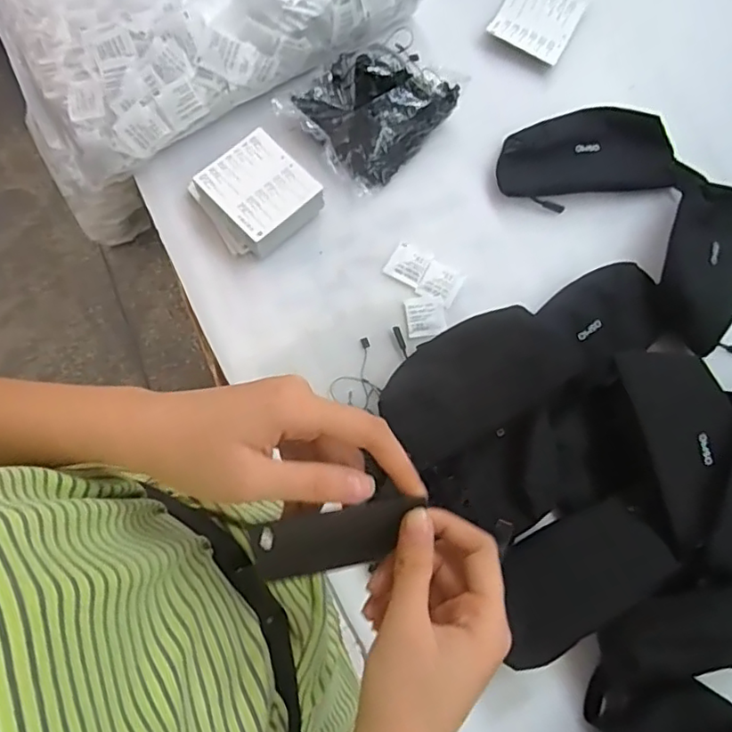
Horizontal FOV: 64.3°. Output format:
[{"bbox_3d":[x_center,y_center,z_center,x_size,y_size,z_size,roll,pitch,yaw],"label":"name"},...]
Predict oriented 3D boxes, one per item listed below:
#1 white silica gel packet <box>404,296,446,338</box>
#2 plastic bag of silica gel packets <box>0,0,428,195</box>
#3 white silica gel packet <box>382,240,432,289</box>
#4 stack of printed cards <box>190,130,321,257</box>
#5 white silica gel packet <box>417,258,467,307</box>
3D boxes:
[{"bbox_3d":[0.061,-0.050,0.594,0.040,0.004,0.043,-6,74,-3],"label":"white silica gel packet"},{"bbox_3d":[-0.208,-0.441,0.657,0.450,0.095,0.345,-33,77,-10],"label":"plastic bag of silica gel packets"},{"bbox_3d":[0.045,-0.108,0.617,0.040,0.004,0.043,31,75,7],"label":"white silica gel packet"},{"bbox_3d":[-0.116,-0.179,0.608,0.104,0.041,0.108,-39,79,-12],"label":"stack of printed cards"},{"bbox_3d":[0.078,-0.086,0.608,0.040,0.004,0.042,29,75,7],"label":"white silica gel packet"}]

